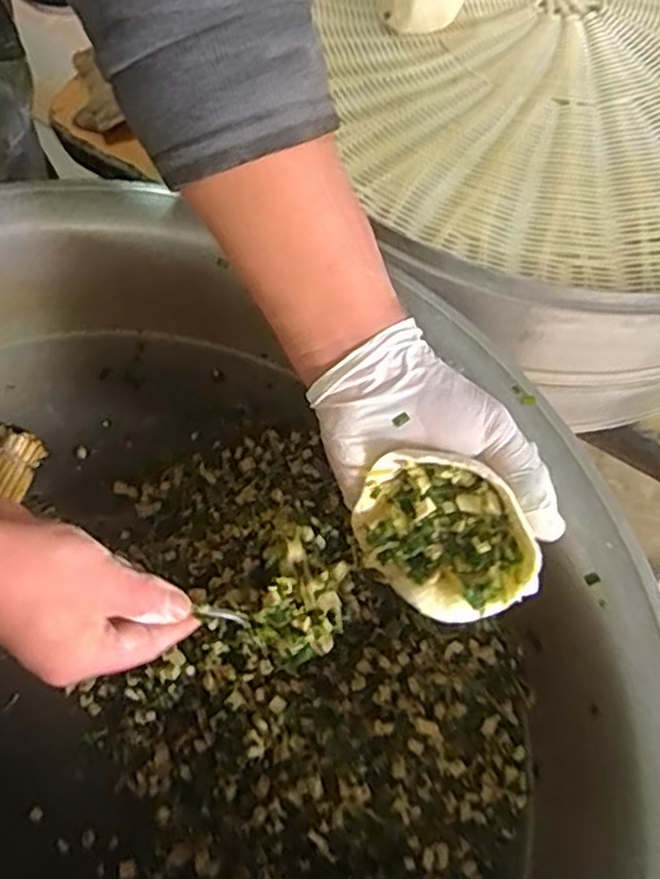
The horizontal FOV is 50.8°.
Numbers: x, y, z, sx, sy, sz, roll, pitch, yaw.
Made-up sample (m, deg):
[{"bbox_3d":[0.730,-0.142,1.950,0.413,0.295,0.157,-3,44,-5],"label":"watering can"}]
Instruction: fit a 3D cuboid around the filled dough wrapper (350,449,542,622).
[{"bbox_3d":[0.058,0.049,0.364,0.090,0.035,0.082,44,107,16],"label":"filled dough wrapper"}]

